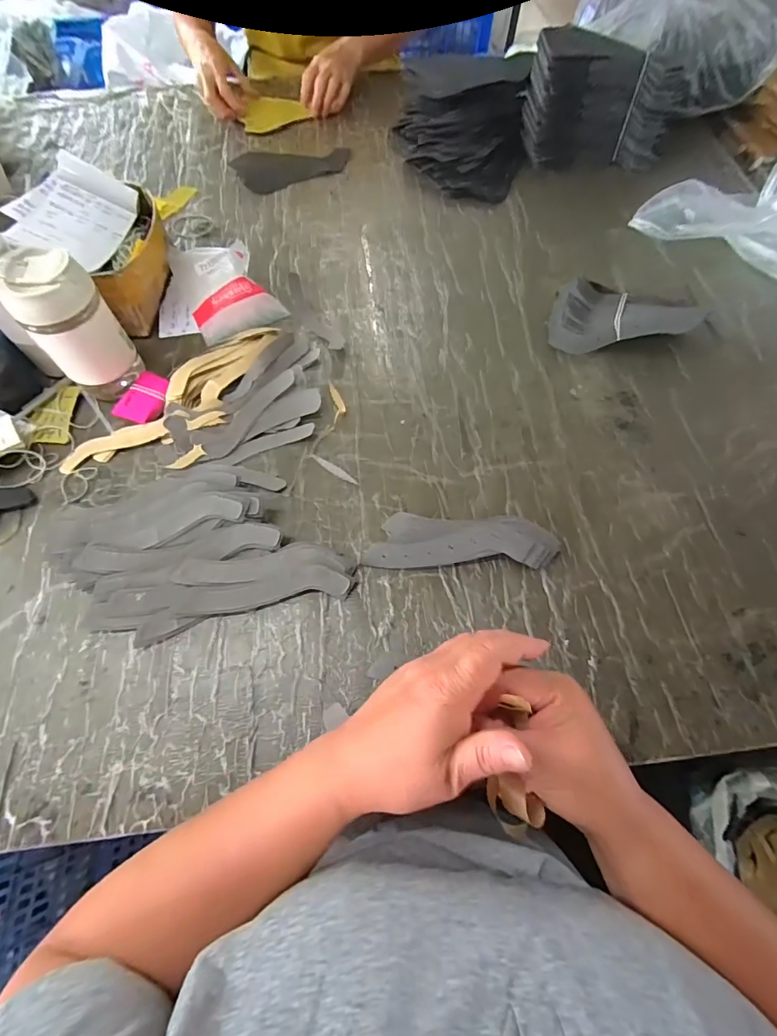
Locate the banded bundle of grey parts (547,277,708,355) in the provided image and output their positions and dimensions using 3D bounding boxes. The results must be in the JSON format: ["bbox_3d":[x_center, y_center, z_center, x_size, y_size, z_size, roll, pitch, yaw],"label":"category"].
[{"bbox_3d":[0.297,-0.266,0.580,0.182,0.044,0.097,-10,65,-4],"label":"banded bundle of grey parts"}]

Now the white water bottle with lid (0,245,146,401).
[{"bbox_3d":[-0.345,-0.209,0.495,0.082,0.153,0.073,-39,70,-16],"label":"white water bottle with lid"}]

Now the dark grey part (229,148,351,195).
[{"bbox_3d":[-0.167,-0.621,0.776,0.194,0.005,0.119,-24,67,-10],"label":"dark grey part"}]

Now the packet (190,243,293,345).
[{"bbox_3d":[-0.229,-0.333,0.618,0.114,0.046,0.180,-24,67,-10],"label":"packet"}]

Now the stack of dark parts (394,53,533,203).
[{"bbox_3d":[0.121,-0.664,0.744,0.220,0.096,0.269,8,65,4],"label":"stack of dark parts"}]

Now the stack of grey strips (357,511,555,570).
[{"bbox_3d":[0.075,0.021,0.457,0.192,0.025,0.059,2,65,2],"label":"stack of grey strips"}]

